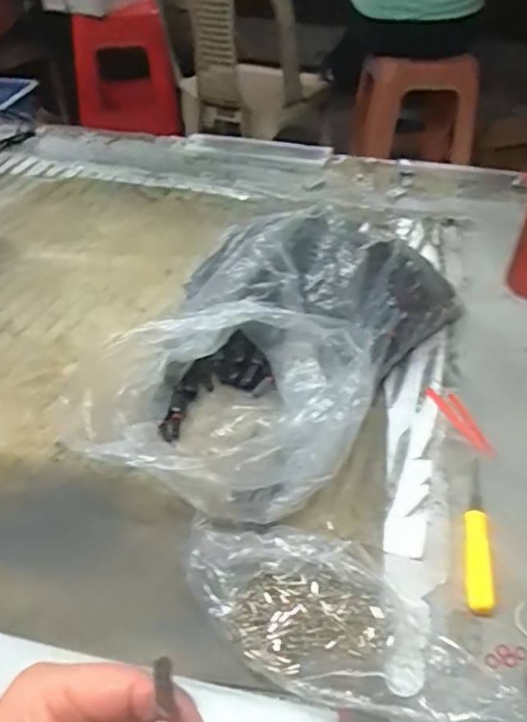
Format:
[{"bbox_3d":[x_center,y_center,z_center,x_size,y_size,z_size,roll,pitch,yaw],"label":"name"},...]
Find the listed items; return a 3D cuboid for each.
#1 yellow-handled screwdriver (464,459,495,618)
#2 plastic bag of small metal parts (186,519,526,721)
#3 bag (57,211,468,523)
[{"bbox_3d":[0.144,0.115,0.426,0.016,0.010,0.121,9,44,8],"label":"yellow-handled screwdriver"},{"bbox_3d":[0.044,0.148,0.365,0.197,0.021,0.086,15,45,14],"label":"plastic bag of small metal parts"},{"bbox_3d":[0.007,-0.011,0.503,0.191,0.094,0.318,22,43,22],"label":"bag"}]

